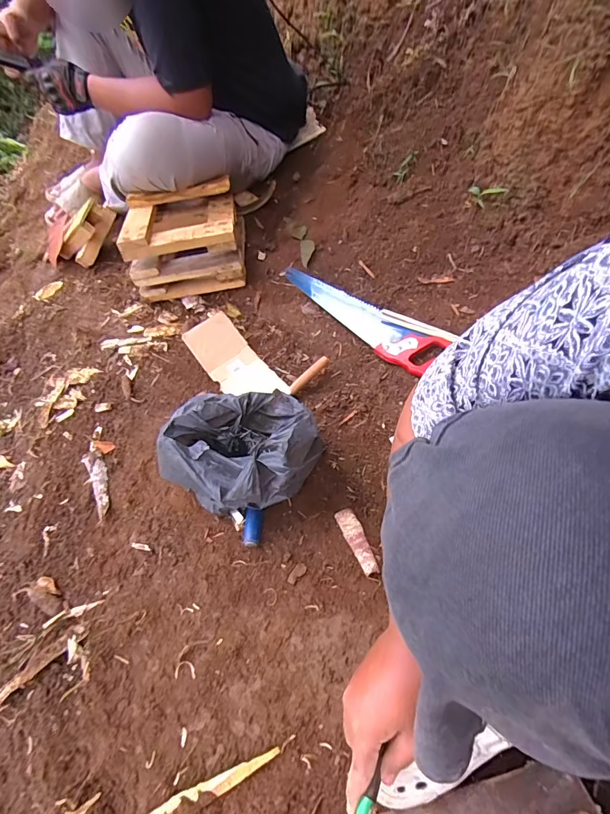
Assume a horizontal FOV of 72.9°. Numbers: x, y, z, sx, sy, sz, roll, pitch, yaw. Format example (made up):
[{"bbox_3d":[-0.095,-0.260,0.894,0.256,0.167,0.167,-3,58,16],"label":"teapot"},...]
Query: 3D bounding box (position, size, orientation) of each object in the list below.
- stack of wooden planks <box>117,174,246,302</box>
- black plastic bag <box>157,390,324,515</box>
[{"bbox_3d":[-0.273,-0.395,0.963,0.249,0.145,0.235,-7,49,-2],"label":"stack of wooden planks"},{"bbox_3d":[-0.104,0.062,0.601,0.210,0.156,0.193,-22,51,-14],"label":"black plastic bag"}]

